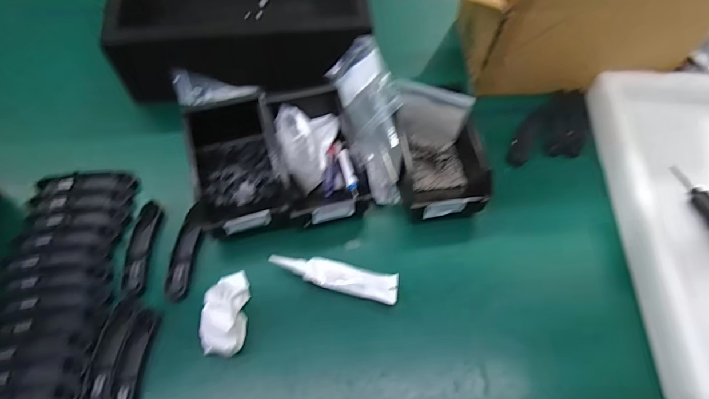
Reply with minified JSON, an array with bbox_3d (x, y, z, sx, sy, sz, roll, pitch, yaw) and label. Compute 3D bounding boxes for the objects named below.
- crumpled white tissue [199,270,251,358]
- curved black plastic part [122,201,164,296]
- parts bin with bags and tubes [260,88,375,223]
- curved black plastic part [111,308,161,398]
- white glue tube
[{"bbox_3d":[-0.143,0.119,0.464,0.045,0.054,0.097,3,62,1],"label":"crumpled white tissue"},{"bbox_3d":[-0.262,0.058,0.509,0.031,0.019,0.115,-1,62,-1],"label":"curved black plastic part"},{"bbox_3d":[-0.054,-0.065,0.553,0.107,0.086,0.189,-17,64,-10],"label":"parts bin with bags and tubes"},{"bbox_3d":[-0.240,0.181,0.451,0.028,0.015,0.121,1,62,0],"label":"curved black plastic part"},{"bbox_3d":[-0.023,0.090,0.501,0.152,0.026,0.037,13,63,6],"label":"white glue tube"}]

